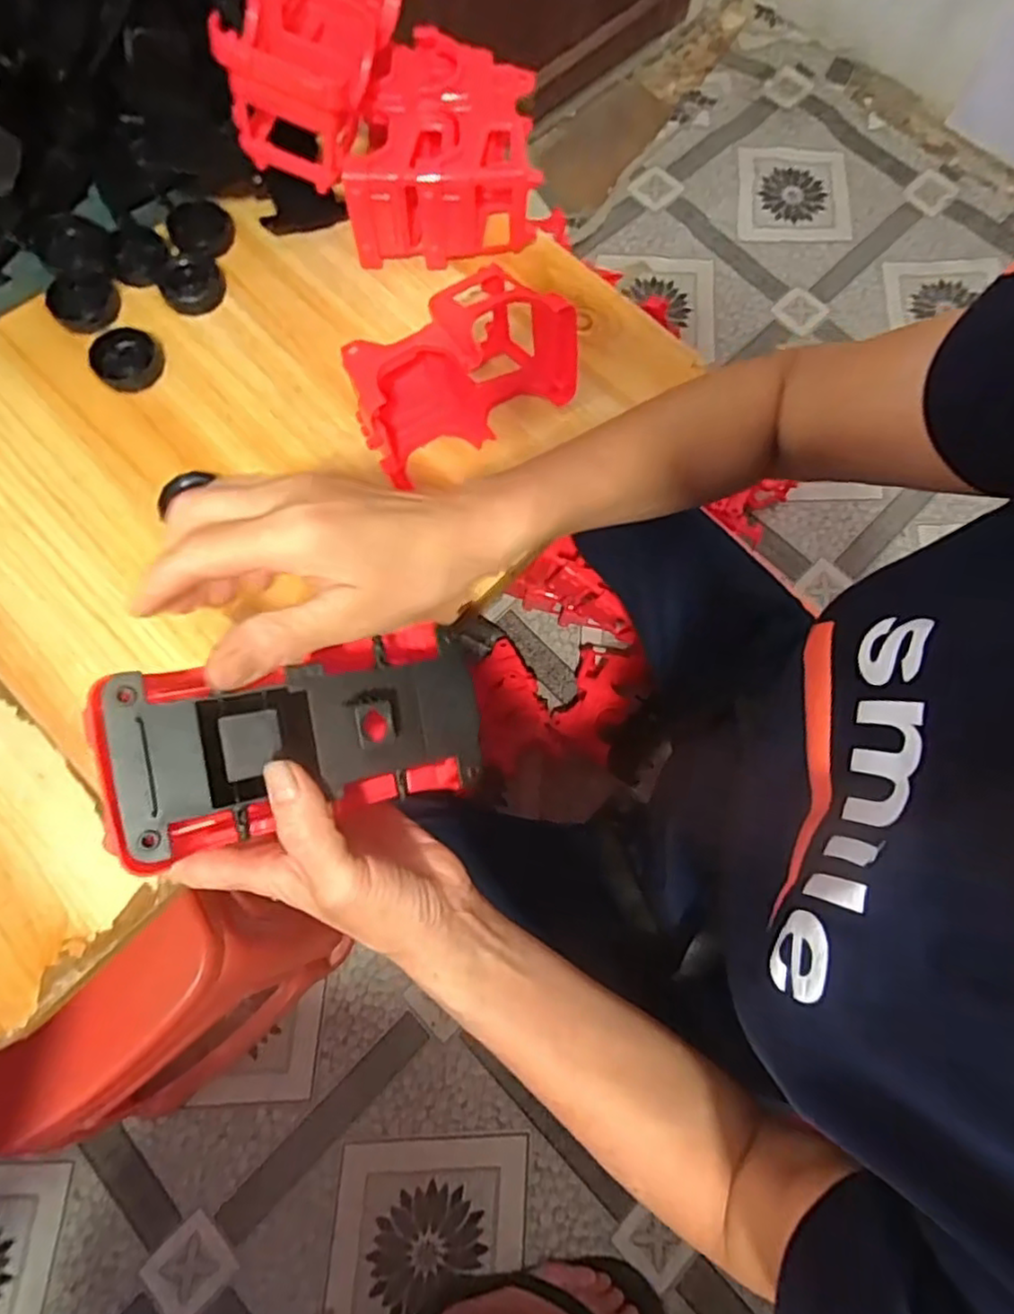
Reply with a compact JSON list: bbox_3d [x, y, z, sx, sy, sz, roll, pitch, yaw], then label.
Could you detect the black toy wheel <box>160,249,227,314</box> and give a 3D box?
[{"bbox_3d":[-0.241,-0.288,0.513,0.047,0.014,0.053,-22,73,-9],"label":"black toy wheel"}]

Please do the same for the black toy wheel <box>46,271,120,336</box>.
[{"bbox_3d":[-0.315,-0.266,0.503,0.049,0.016,0.049,0,71,-1],"label":"black toy wheel"}]

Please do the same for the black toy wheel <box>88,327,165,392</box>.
[{"bbox_3d":[-0.276,-0.217,0.491,0.047,0.015,0.042,-36,76,-13],"label":"black toy wheel"}]

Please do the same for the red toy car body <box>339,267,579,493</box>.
[{"bbox_3d":[-0.035,-0.199,0.459,0.153,0.079,0.083,-31,74,-11],"label":"red toy car body"}]

